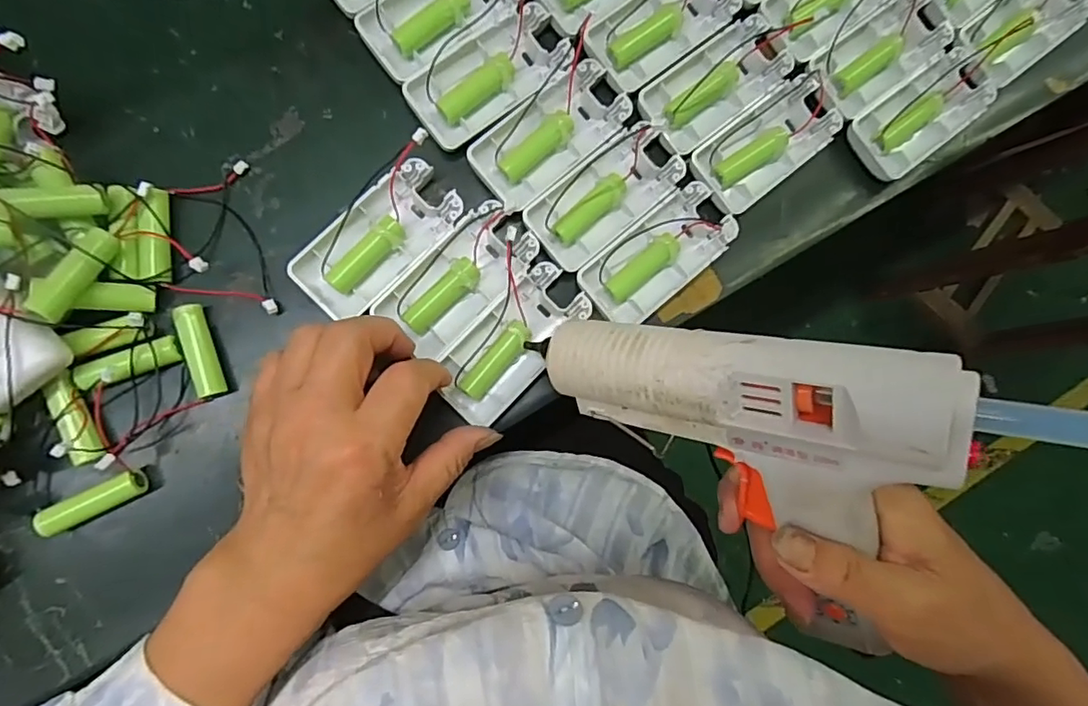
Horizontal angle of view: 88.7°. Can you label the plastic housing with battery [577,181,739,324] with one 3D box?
[{"bbox_3d":[0.066,-0.057,0.324,0.092,0.014,0.045,-41,91,-6],"label":"plastic housing with battery"}]

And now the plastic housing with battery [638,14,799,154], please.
[{"bbox_3d":[0.103,-0.159,0.330,0.091,0.015,0.044,-38,91,-6],"label":"plastic housing with battery"}]

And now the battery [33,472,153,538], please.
[{"bbox_3d":[-0.231,0.077,0.286,0.049,0.014,0.014,-26,89,-6],"label":"battery"}]

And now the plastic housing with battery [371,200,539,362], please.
[{"bbox_3d":[-0.046,-0.040,0.315,0.047,0.020,0.088,44,85,-1],"label":"plastic housing with battery"}]

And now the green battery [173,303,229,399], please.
[{"bbox_3d":[-0.183,-0.001,0.296,0.012,0.011,0.050,-17,89,-5],"label":"green battery"}]

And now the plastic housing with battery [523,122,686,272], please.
[{"bbox_3d":[0.035,-0.091,0.323,0.091,0.016,0.047,-40,91,-6],"label":"plastic housing with battery"}]

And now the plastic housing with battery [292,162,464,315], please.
[{"bbox_3d":[-0.090,-0.061,0.306,0.094,0.011,0.047,-45,91,-5],"label":"plastic housing with battery"}]

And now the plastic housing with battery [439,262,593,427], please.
[{"bbox_3d":[-0.018,-0.005,0.314,0.046,0.016,0.092,36,84,-2],"label":"plastic housing with battery"}]

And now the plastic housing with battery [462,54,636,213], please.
[{"bbox_3d":[0.003,-0.125,0.320,0.093,0.015,0.042,-39,91,-6],"label":"plastic housing with battery"}]

